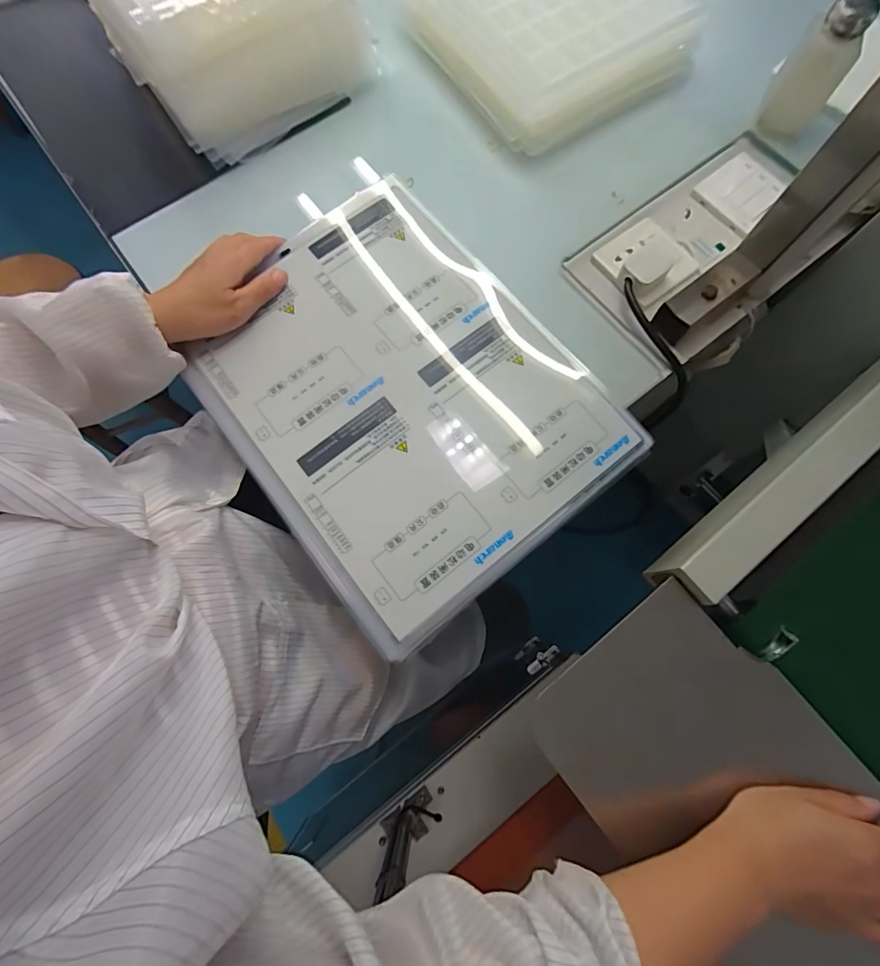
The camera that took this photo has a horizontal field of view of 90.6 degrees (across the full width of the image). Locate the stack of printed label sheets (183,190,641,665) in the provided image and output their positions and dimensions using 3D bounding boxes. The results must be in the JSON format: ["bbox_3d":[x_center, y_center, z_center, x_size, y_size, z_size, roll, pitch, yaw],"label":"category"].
[{"bbox_3d":[-0.039,-0.087,0.405,0.300,0.014,0.386,-36,77,-8],"label":"stack of printed label sheets"}]

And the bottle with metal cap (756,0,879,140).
[{"bbox_3d":[0.409,-0.450,0.478,0.063,0.111,0.058,39,79,11],"label":"bottle with metal cap"}]

